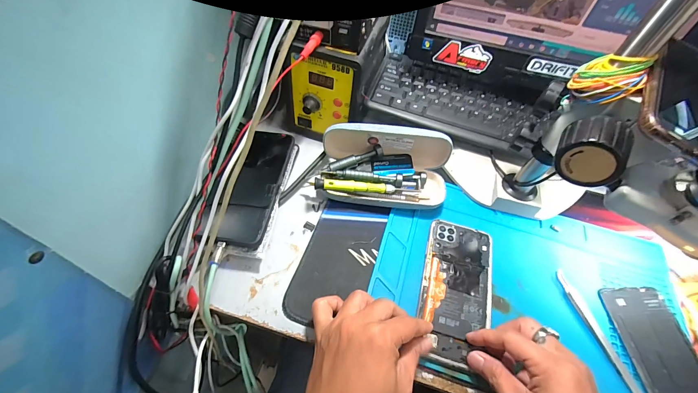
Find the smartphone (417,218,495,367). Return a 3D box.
[{"bbox_3d":[0.118,0.098,0.337,0.074,0.006,0.154,17,55,6],"label":"smartphone"}]

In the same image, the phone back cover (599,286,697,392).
[{"bbox_3d":[0.326,0.170,0.313,0.074,0.004,0.153,2,55,-4],"label":"phone back cover"}]

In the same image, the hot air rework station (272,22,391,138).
[{"bbox_3d":[-0.021,-0.172,0.439,0.108,0.135,0.154,19,55,8],"label":"hot air rework station"}]

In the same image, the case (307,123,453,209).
[{"bbox_3d":[0.044,-0.038,0.389,0.159,0.079,0.081,5,55,-2],"label":"case"}]

